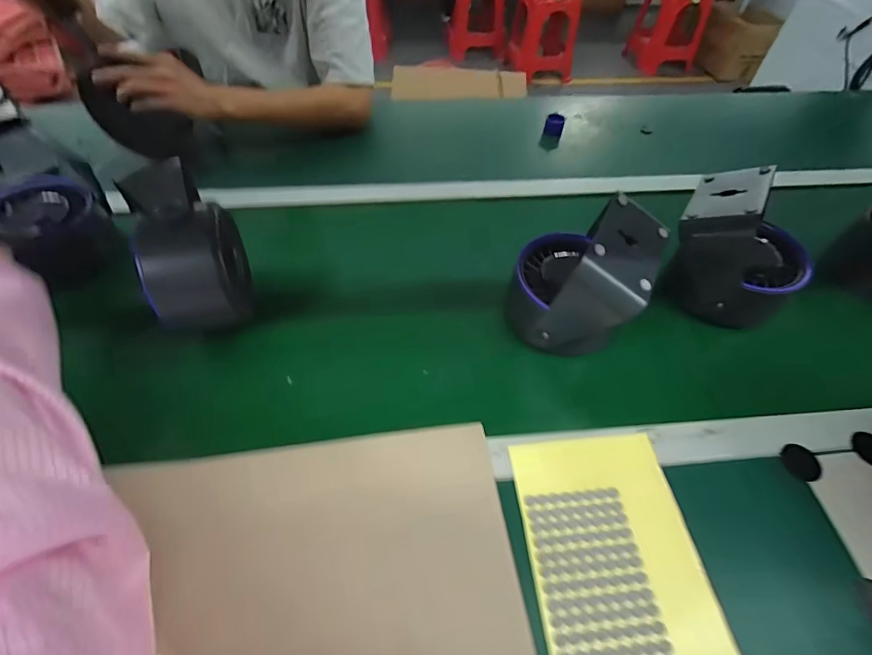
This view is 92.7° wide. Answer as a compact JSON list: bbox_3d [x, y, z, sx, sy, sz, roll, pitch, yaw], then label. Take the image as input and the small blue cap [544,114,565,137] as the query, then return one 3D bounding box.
[{"bbox_3d":[0.229,-0.390,0.800,0.034,0.029,0.034,2,54,-2],"label":"small blue cap"}]

